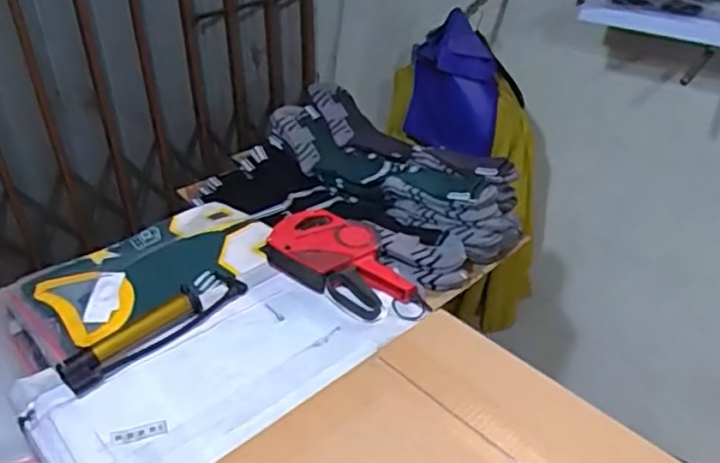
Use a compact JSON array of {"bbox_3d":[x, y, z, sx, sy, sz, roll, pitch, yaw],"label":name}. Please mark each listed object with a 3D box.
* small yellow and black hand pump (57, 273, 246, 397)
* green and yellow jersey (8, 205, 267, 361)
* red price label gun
[{"bbox_3d":[-0.262,0.119,0.835,0.054,0.034,0.256,25,42,31],"label":"small yellow and black hand pump"},{"bbox_3d":[-0.328,0.068,1.034,0.367,0.064,0.238,-28,44,-35],"label":"green and yellow jersey"},{"bbox_3d":[-0.026,0.043,0.938,0.218,0.059,0.124,29,44,34],"label":"red price label gun"}]

